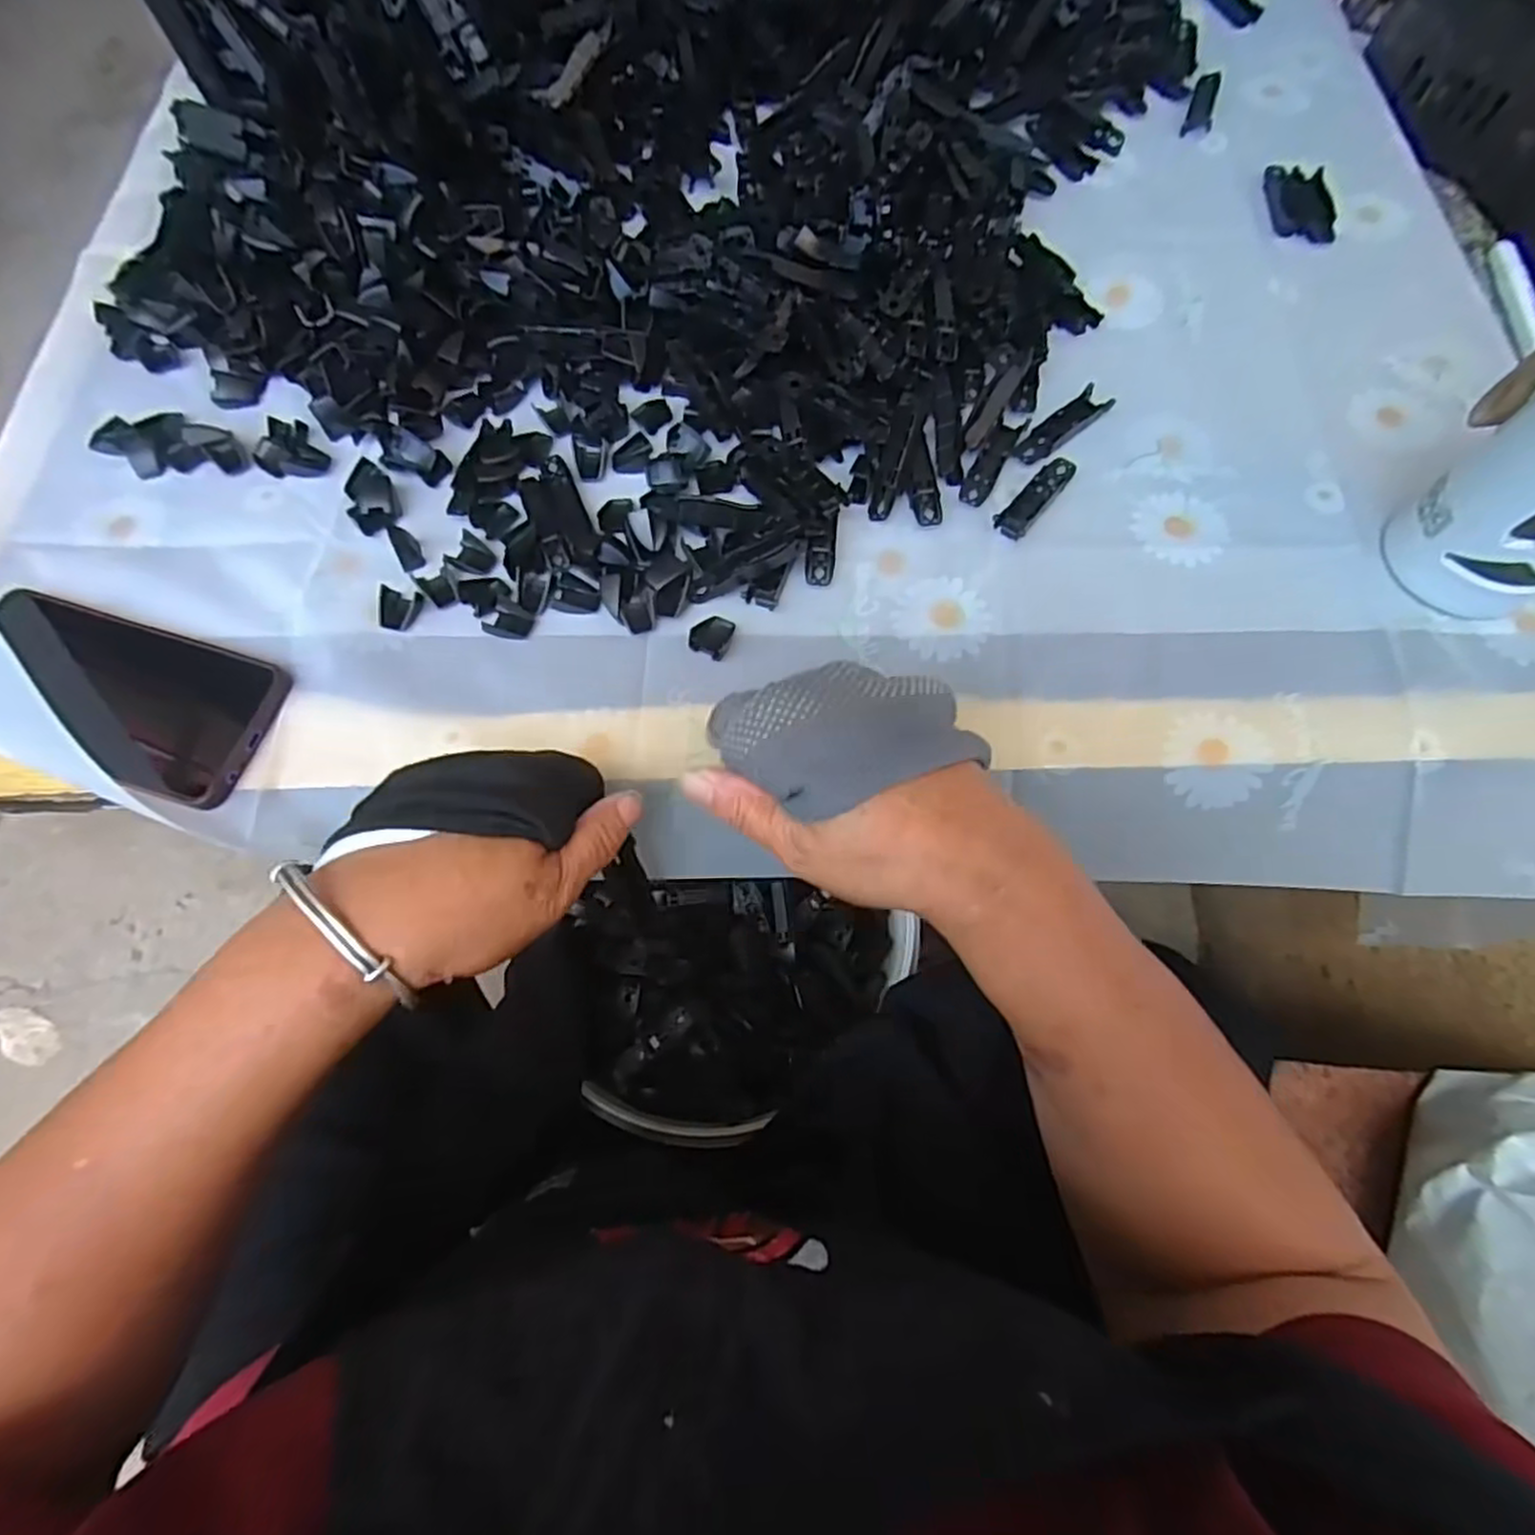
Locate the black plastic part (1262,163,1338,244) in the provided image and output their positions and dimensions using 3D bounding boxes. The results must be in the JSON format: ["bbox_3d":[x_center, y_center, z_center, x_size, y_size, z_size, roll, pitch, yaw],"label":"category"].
[{"bbox_3d":[0.345,-0.367,0.481,0.038,0.006,0.072,4,69,3],"label":"black plastic part"}]

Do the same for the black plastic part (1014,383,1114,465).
[{"bbox_3d":[0.165,-0.191,0.414,0.063,0.005,0.018,-38,73,-12],"label":"black plastic part"}]

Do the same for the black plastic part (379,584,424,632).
[{"bbox_3d":[-0.192,-0.083,0.384,0.021,0.007,0.023,-1,69,1],"label":"black plastic part"}]

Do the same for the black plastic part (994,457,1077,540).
[{"bbox_3d":[0.146,-0.147,0.399,0.016,0.007,0.063,40,75,15],"label":"black plastic part"}]

